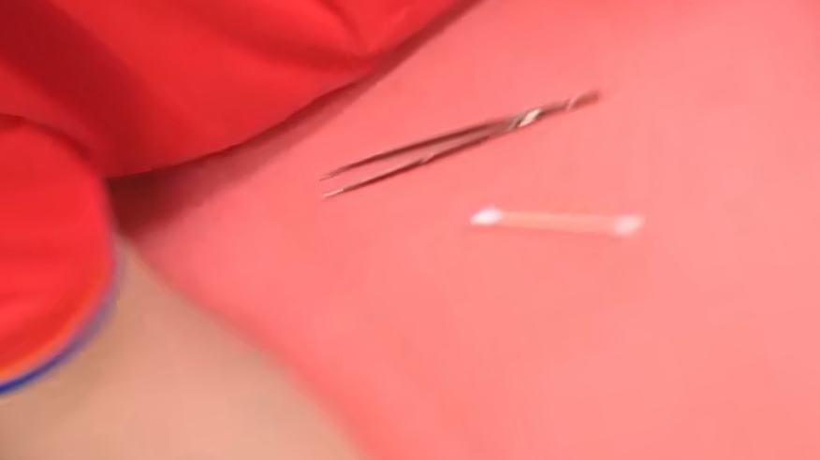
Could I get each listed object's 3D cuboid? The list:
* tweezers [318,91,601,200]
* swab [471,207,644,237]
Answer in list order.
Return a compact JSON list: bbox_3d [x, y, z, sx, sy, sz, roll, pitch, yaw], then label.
[{"bbox_3d":[0.022,-0.041,0.339,0.130,0.010,0.013,-18,78,-5],"label":"tweezers"},{"bbox_3d":[0.065,-0.004,0.329,0.072,0.006,0.008,4,77,0],"label":"swab"}]

